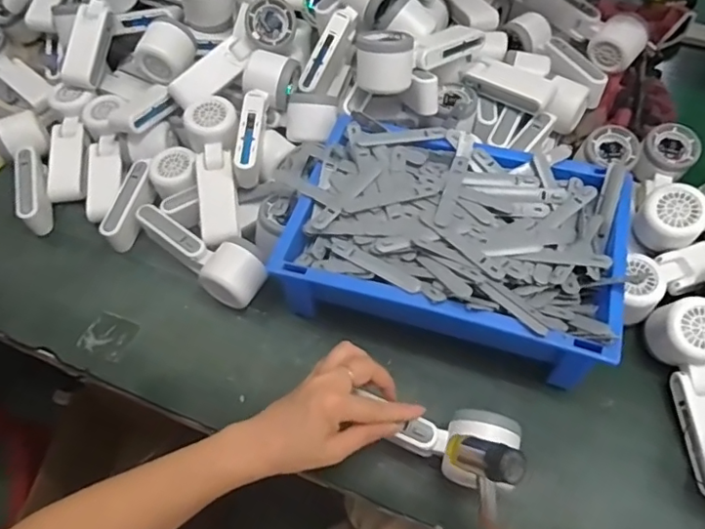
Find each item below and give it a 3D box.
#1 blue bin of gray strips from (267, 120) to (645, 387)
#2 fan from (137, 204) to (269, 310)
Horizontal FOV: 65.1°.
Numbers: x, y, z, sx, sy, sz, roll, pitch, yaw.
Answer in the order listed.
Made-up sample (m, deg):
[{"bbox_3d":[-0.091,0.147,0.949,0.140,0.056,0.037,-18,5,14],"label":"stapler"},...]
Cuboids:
[{"bbox_3d":[0.095,-0.017,0.548,0.309,0.088,0.222,16,59,12],"label":"blue bin of gray strips"},{"bbox_3d":[-0.157,-0.021,0.584,0.160,0.052,0.066,38,65,23],"label":"fan"}]

